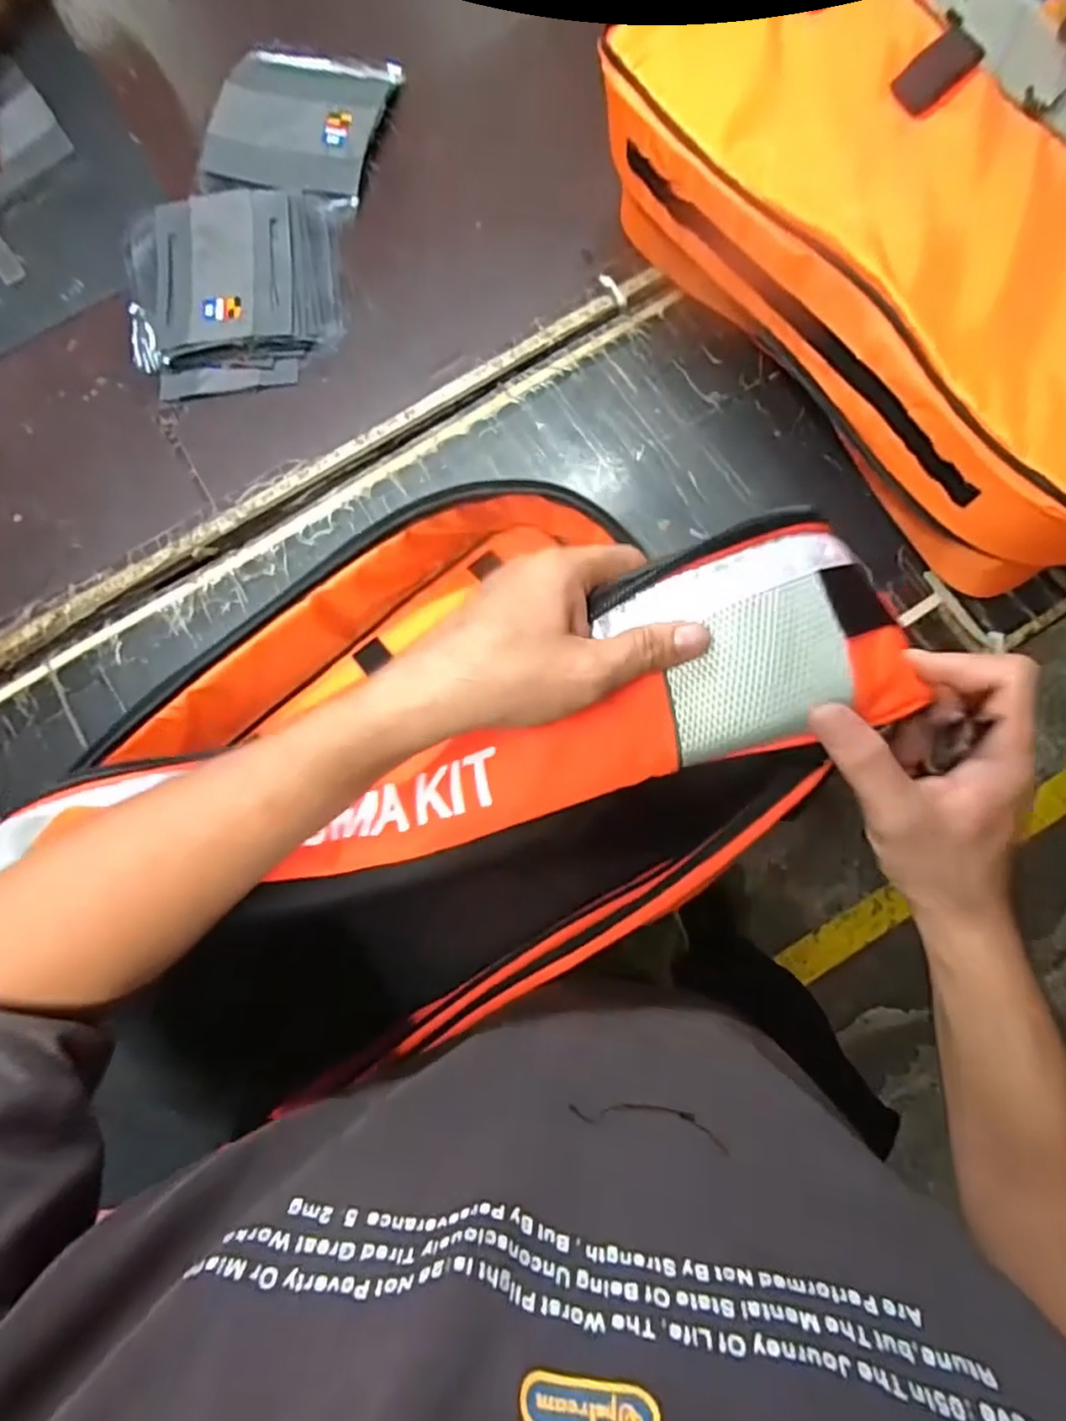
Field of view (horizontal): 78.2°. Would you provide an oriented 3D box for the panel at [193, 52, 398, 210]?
[{"bbox_3d":[-0.311,-0.800,0.881,0.222,0.025,0.246,13,79,4],"label":"panel"}]

